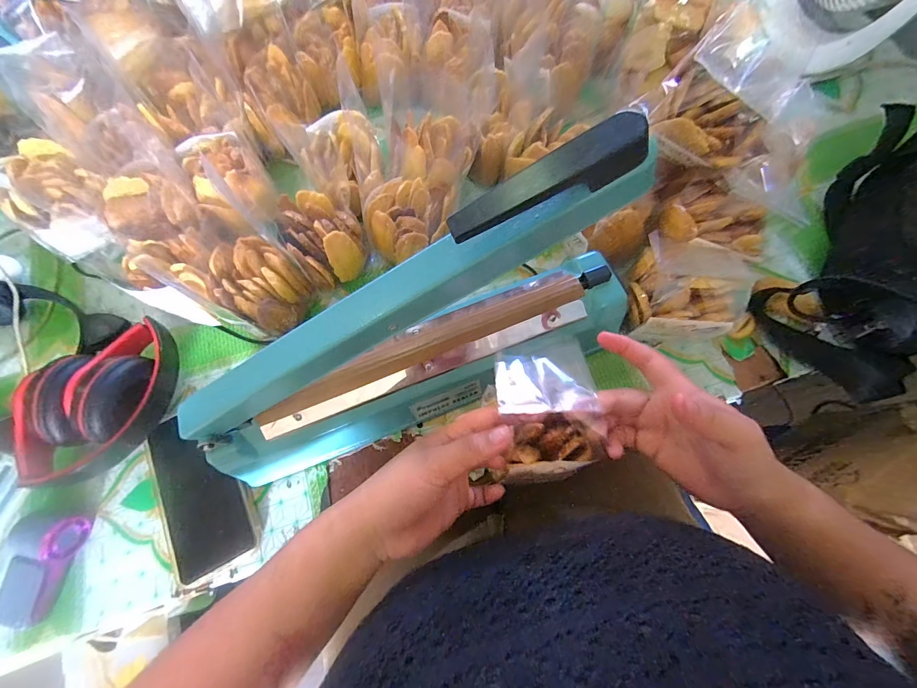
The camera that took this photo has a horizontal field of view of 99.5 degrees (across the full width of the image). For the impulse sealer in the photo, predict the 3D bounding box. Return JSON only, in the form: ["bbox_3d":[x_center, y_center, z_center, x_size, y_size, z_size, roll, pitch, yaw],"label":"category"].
[{"bbox_3d":[-0.030,0.008,0.298,0.367,0.222,0.094,-25,74,-6],"label":"impulse sealer"}]

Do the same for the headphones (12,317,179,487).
[{"bbox_3d":[-0.352,0.061,0.387,0.096,0.081,0.162,42,79,13],"label":"headphones"}]

